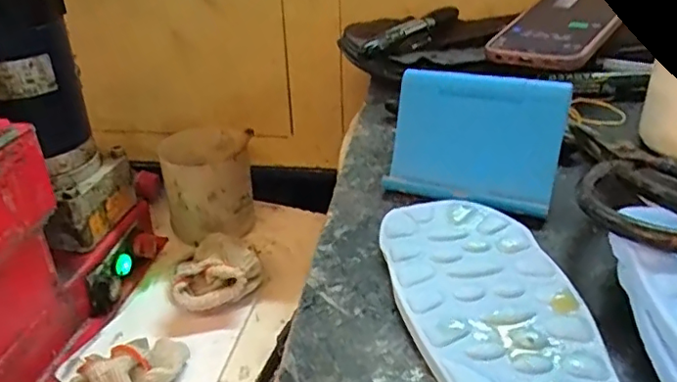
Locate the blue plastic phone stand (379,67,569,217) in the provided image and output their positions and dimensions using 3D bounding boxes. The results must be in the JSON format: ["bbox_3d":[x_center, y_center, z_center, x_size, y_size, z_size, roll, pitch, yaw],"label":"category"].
[{"bbox_3d":[0.080,-0.031,0.342,0.095,0.075,0.012,11,1,23],"label":"blue plastic phone stand"}]

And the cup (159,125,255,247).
[{"bbox_3d":[-0.142,-0.008,0.639,0.095,0.093,0.094,-10,33,-13],"label":"cup"}]

